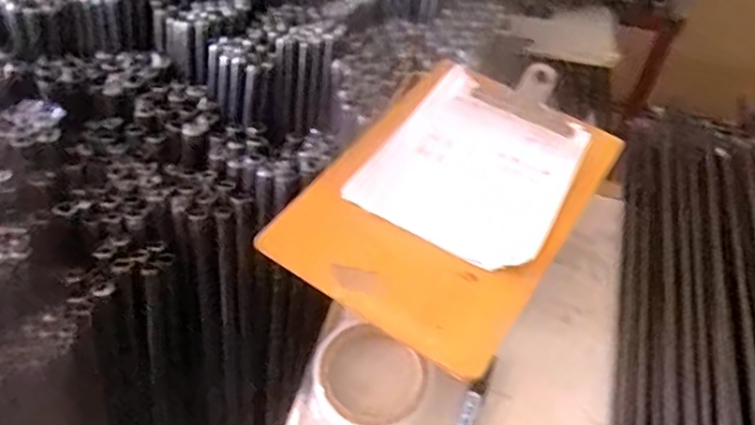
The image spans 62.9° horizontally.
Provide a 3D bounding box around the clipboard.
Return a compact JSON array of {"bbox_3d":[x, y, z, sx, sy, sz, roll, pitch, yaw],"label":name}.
[{"bbox_3d":[0.067,-0.021,0.511,0.189,0.018,0.287,29,55,19],"label":"clipboard"}]

